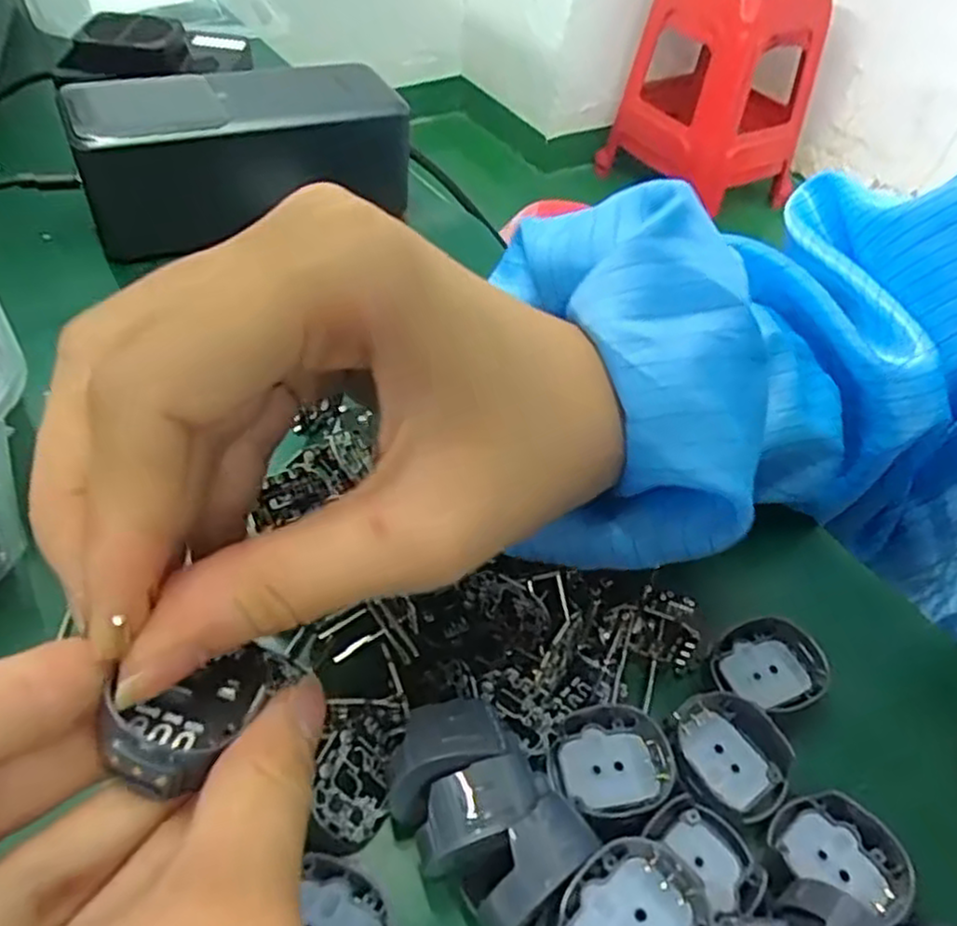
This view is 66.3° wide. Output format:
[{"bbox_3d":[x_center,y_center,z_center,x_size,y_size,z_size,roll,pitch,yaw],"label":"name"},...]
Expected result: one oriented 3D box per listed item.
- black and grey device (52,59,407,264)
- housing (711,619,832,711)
[{"bbox_3d":[-0.096,-0.130,0.308,0.129,0.051,0.050,-17,51,-21],"label":"black and grey device"},{"bbox_3d":[0.075,0.052,0.190,0.028,0.006,0.022,-7,48,-13],"label":"housing"}]

